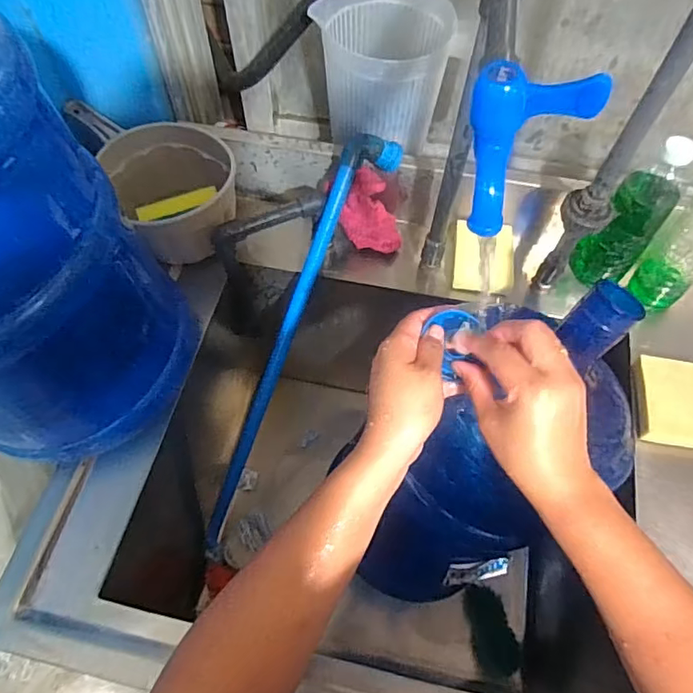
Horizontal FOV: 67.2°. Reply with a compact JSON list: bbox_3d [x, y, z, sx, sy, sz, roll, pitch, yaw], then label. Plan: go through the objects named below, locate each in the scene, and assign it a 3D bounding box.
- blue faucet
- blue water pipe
[{"bbox_3d":[0.096,-0.111,0.289,0.050,0.085,0.043,-11,62,-7],"label":"blue faucet"},{"bbox_3d":[-0.090,0.038,0.730,0.056,0.663,0.042,29,20,14],"label":"blue water pipe"}]

